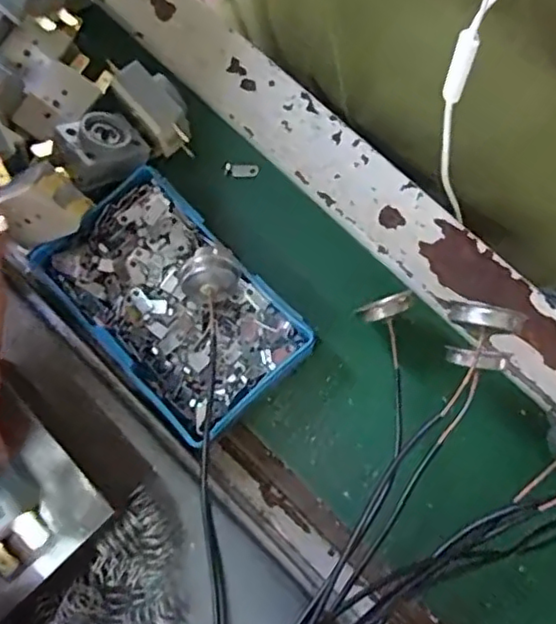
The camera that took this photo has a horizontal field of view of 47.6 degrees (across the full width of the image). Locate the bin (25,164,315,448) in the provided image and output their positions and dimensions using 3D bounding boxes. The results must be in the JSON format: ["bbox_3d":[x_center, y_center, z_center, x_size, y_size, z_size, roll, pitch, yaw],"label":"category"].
[{"bbox_3d":[-0.047,-0.004,0.282,0.070,0.027,0.113,-43,80,-7],"label":"bin"}]

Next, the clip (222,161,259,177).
[{"bbox_3d":[-0.019,-0.071,0.315,0.017,0.004,0.007,6,78,3],"label":"clip"}]

